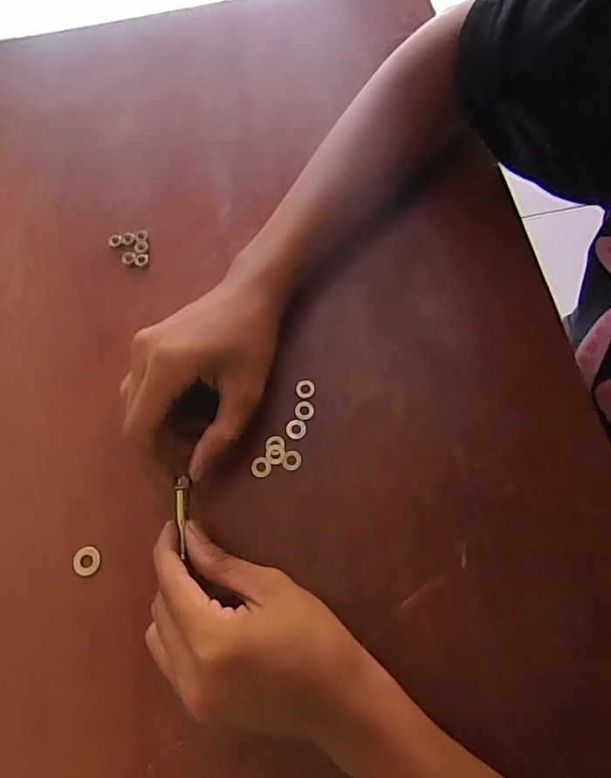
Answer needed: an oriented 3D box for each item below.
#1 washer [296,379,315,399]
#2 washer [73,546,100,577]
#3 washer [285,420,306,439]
[{"bbox_3d":[0.000,0.000,0.342,0.013,0.004,0.013,-1,72,2],"label":"washer"},{"bbox_3d":[-0.139,0.109,0.312,0.017,0.004,0.017,-1,72,2],"label":"washer"},{"bbox_3d":[-0.007,0.027,0.335,0.014,0.004,0.013,0,72,1],"label":"washer"}]

